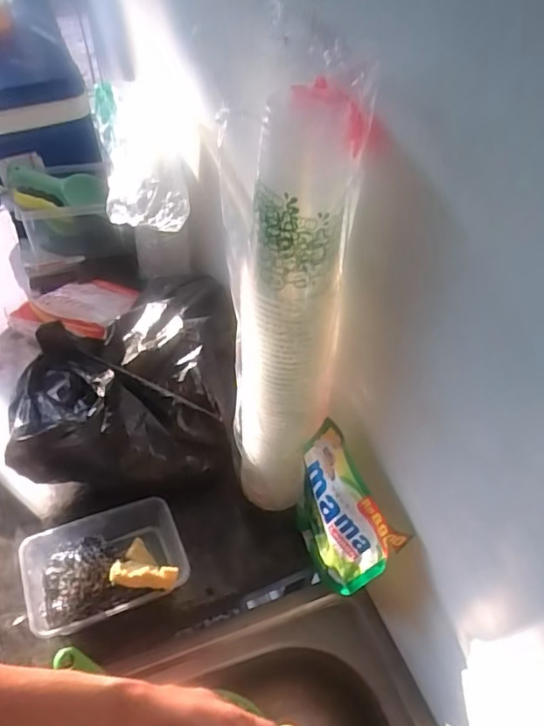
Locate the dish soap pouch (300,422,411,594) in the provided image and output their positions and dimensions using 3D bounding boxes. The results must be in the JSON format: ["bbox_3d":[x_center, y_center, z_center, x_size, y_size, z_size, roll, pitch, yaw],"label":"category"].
[{"bbox_3d":[0.074,0.175,0.627,0.052,0.186,0.153,-18,52,-17],"label":"dish soap pouch"}]

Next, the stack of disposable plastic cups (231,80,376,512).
[{"bbox_3d":[0.013,-0.026,0.573,0.101,0.489,0.100,1,49,-1],"label":"stack of disposable plastic cups"}]

